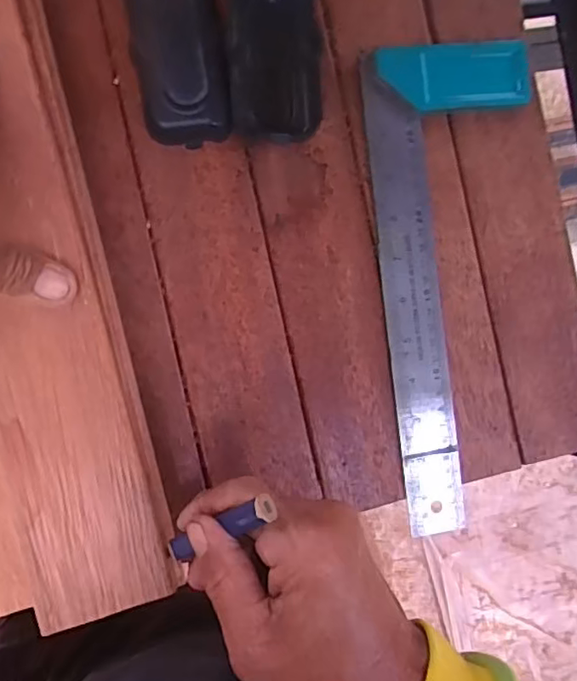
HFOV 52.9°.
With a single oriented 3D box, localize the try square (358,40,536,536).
[{"bbox_3d":[0.111,-0.034,0.363,0.102,0.016,0.300,-7,90,-10],"label":"try square"}]

